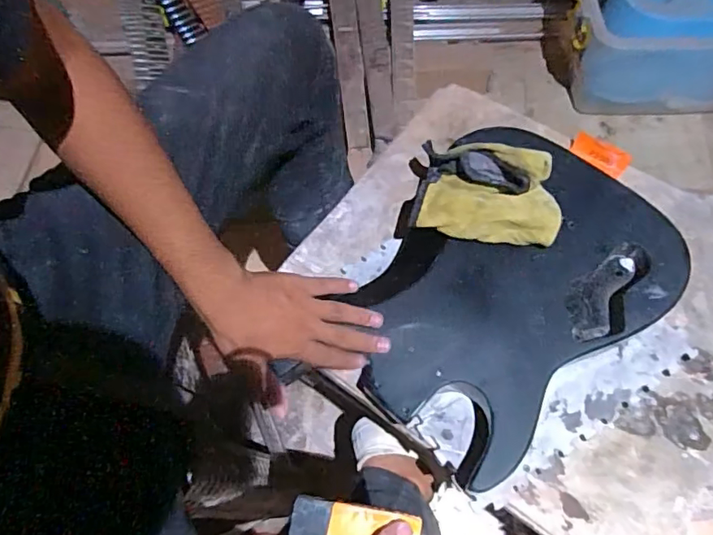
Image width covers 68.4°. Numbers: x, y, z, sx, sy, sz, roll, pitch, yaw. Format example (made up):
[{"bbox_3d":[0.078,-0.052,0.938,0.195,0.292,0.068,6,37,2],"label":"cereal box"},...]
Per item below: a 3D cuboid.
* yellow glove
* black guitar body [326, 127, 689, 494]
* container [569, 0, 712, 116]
[{"bbox_3d":[0.142,-0.083,0.587,0.168,0.069,0.109,17,69,11],"label":"yellow glove"},{"bbox_3d":[0.166,0.023,0.580,0.261,0.054,0.363,41,74,17],"label":"black guitar body"},{"bbox_3d":[0.708,-0.495,1.171,0.457,0.234,0.201,2,67,3],"label":"container"}]

